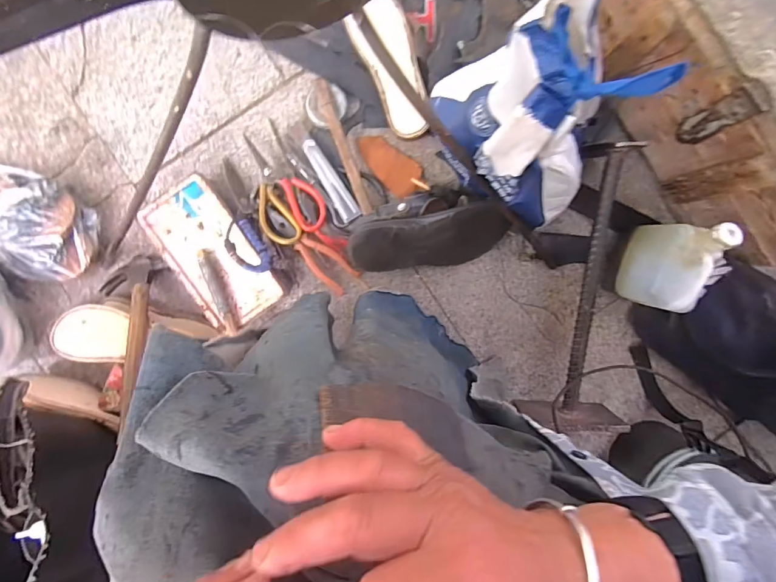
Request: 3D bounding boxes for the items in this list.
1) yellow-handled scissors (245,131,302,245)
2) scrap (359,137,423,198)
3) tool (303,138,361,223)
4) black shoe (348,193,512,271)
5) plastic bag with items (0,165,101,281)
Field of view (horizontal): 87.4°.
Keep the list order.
[{"bbox_3d":[-0.190,-0.154,0.632,0.049,0.032,0.180,-26,93,-1],"label":"yellow-handled scissors"},{"bbox_3d":[0.000,-0.202,0.658,0.113,0.008,0.060,36,94,-2],"label":"scrap"},{"bbox_3d":[-0.091,-0.176,0.647,0.029,0.010,0.141,-30,93,-1],"label":"tool"},{"bbox_3d":[0.062,-0.091,0.628,0.240,0.076,0.109,-5,92,-2],"label":"black shoe"},{"bbox_3d":[-0.576,-0.120,0.628,0.258,0.063,0.146,40,90,-3],"label":"plastic bag with items"}]

